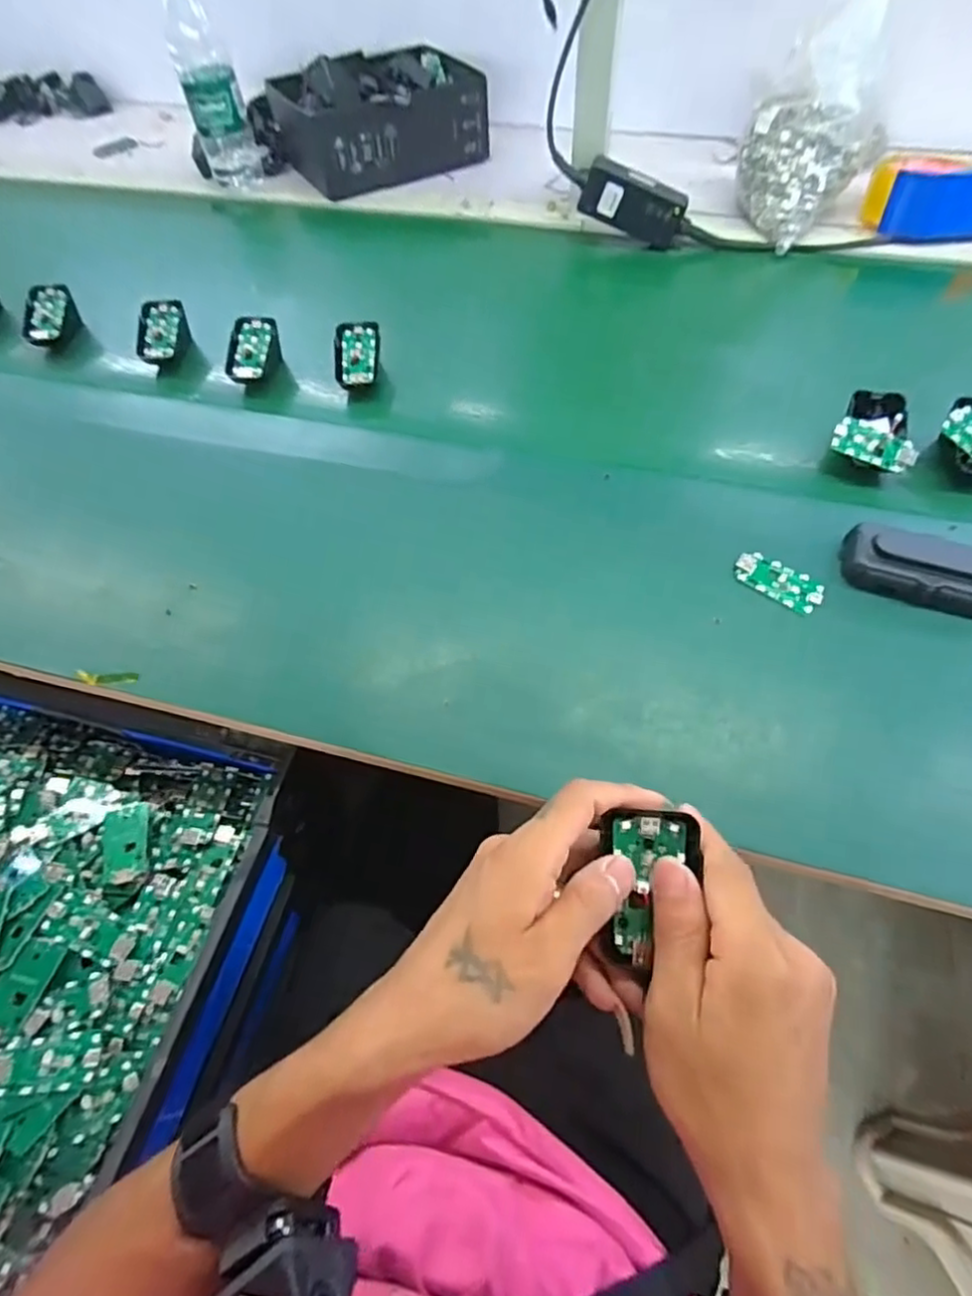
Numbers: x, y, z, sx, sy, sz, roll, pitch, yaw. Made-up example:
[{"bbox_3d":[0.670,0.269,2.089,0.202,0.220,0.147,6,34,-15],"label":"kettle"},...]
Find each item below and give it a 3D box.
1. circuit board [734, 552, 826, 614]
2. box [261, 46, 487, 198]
[{"bbox_3d":[0.219,-0.051,0.478,0.063,0.011,0.031,34,66,22],"label":"circuit board"},{"bbox_3d":[-0.134,-0.712,0.858,0.249,0.087,0.171,-28,61,-14],"label":"box"}]

